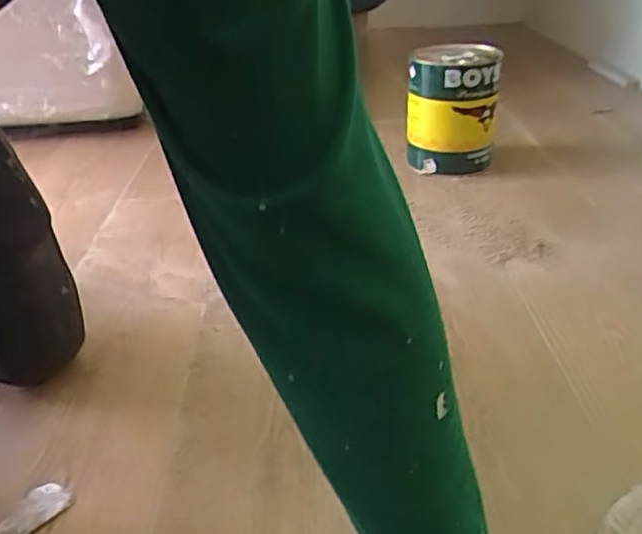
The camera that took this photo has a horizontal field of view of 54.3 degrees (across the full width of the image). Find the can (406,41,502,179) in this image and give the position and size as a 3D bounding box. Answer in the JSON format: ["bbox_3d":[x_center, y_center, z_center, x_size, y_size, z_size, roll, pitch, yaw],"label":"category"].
[{"bbox_3d":[0.241,-0.294,1.172,0.162,0.198,0.145,2,30,11],"label":"can"}]

